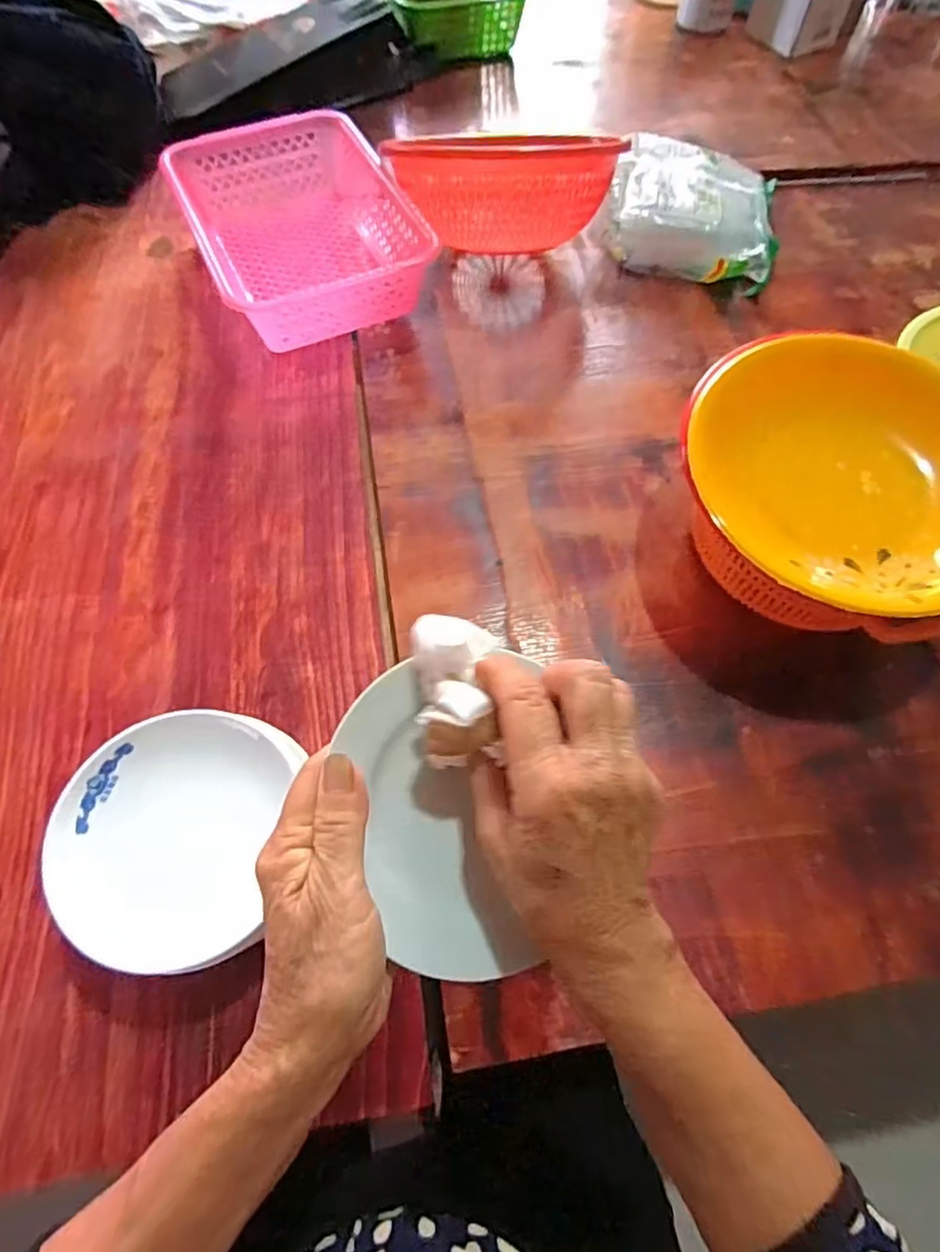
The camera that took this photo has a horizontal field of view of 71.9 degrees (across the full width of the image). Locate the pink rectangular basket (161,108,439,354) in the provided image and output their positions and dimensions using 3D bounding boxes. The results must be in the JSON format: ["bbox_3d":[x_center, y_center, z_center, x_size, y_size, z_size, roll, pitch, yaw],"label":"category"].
[{"bbox_3d":[-0.184,-0.428,0.695,0.208,0.074,0.280,-22,66,-13],"label":"pink rectangular basket"}]

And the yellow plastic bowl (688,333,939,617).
[{"bbox_3d":[0.283,-0.114,0.478,0.212,0.059,0.239,-34,69,-18],"label":"yellow plastic bowl"}]

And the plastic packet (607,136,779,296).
[{"bbox_3d":[0.263,-0.492,0.763,0.199,0.061,0.183,12,63,4],"label":"plastic packet"}]

